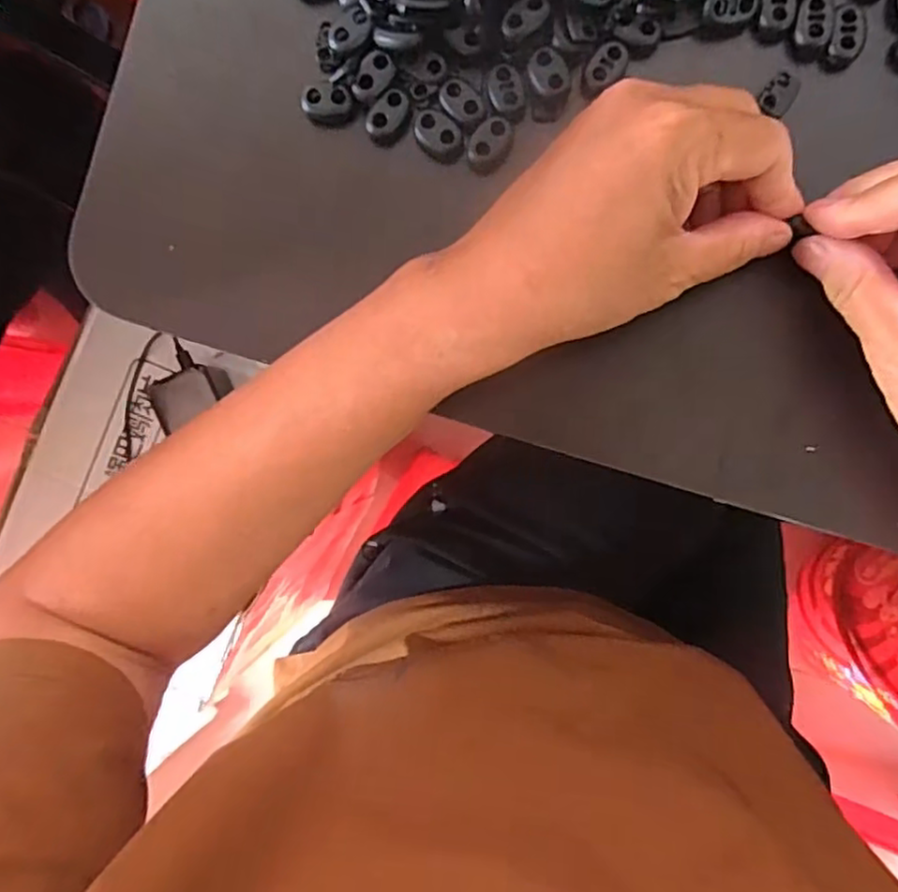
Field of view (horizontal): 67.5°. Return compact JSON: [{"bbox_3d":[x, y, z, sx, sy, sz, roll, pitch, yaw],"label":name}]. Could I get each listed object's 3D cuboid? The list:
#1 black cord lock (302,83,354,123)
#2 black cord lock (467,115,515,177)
[{"bbox_3d":[-0.050,-0.144,0.281,0.020,0.012,0.012,5,91,4],"label":"black cord lock"},{"bbox_3d":[0.017,-0.123,0.274,0.015,0.007,0.022,28,92,3],"label":"black cord lock"}]

